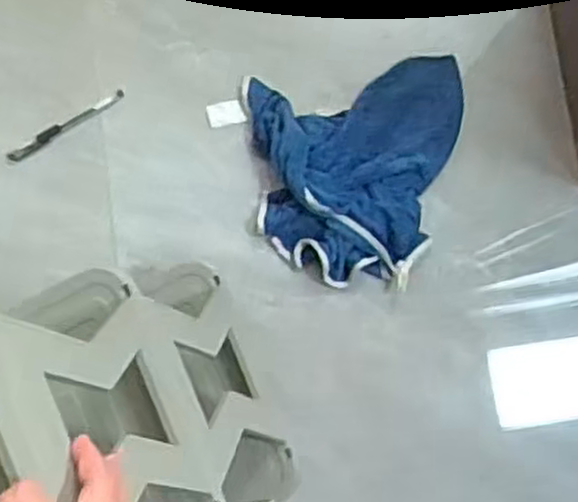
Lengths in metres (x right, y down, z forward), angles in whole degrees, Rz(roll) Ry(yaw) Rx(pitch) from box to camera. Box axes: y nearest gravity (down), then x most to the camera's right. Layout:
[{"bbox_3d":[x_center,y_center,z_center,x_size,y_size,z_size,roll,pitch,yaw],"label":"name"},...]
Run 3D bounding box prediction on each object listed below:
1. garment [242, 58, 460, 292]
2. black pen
[{"bbox_3d":[0.088,-0.096,0.905,0.261,0.043,0.258,-7,82,-6],"label":"garment"},{"bbox_3d":[-0.252,-0.143,0.884,0.146,0.009,0.011,-35,86,-9],"label":"black pen"}]

